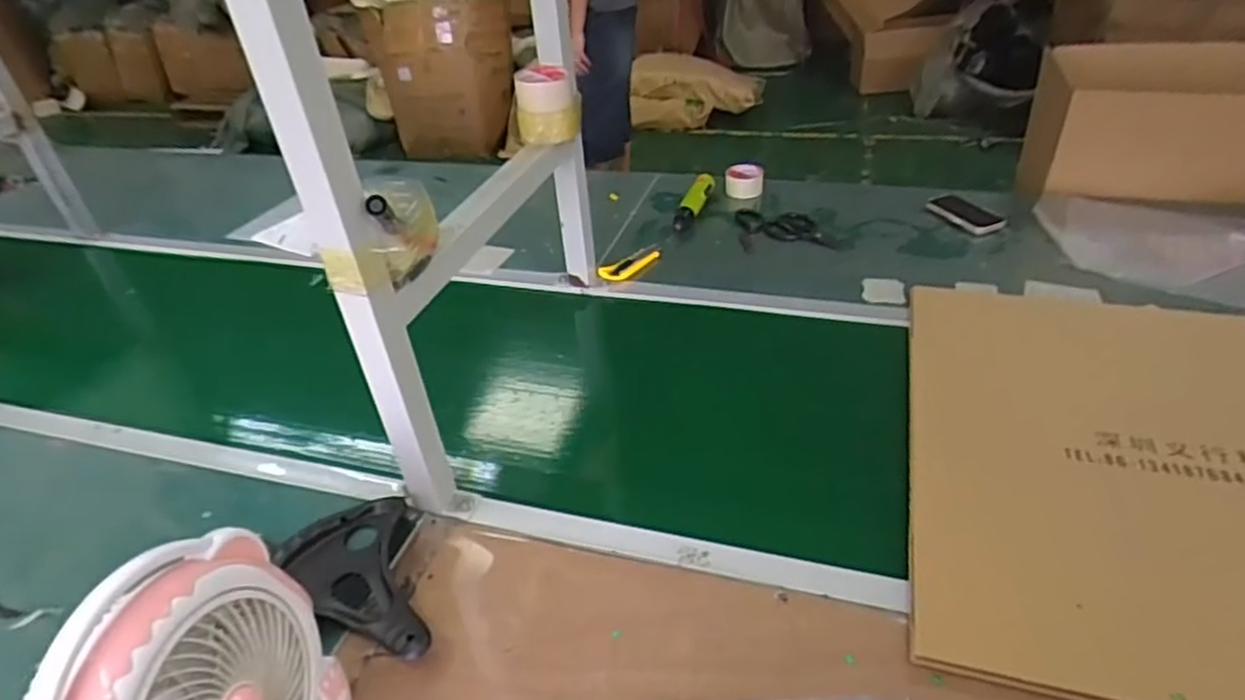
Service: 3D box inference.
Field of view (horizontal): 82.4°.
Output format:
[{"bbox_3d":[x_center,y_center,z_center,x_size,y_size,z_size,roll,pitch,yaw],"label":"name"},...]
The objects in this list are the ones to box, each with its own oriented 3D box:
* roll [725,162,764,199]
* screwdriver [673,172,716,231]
[{"bbox_3d":[0.258,-0.357,1.507,0.080,0.043,0.088,-4,37,3],"label":"roll"},{"bbox_3d":[0.148,-0.301,1.473,0.054,0.049,0.204,8,39,18],"label":"screwdriver"}]

